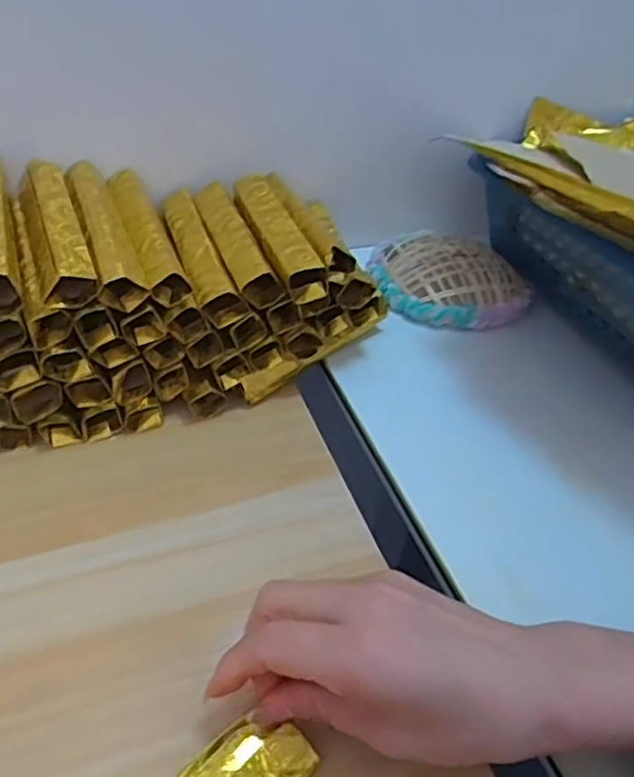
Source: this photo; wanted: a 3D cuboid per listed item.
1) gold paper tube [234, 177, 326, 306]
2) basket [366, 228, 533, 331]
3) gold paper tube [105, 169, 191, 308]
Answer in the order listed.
[{"bbox_3d":[-0.028,-0.103,0.431,0.026,0.027,0.135,-9,46,-17],"label":"gold paper tube"},{"bbox_3d":[0.102,-0.086,0.512,0.126,0.036,0.095,15,44,10],"label":"basket"},{"bbox_3d":[-0.106,-0.097,0.408,0.022,0.021,0.132,-12,47,-20],"label":"gold paper tube"}]

